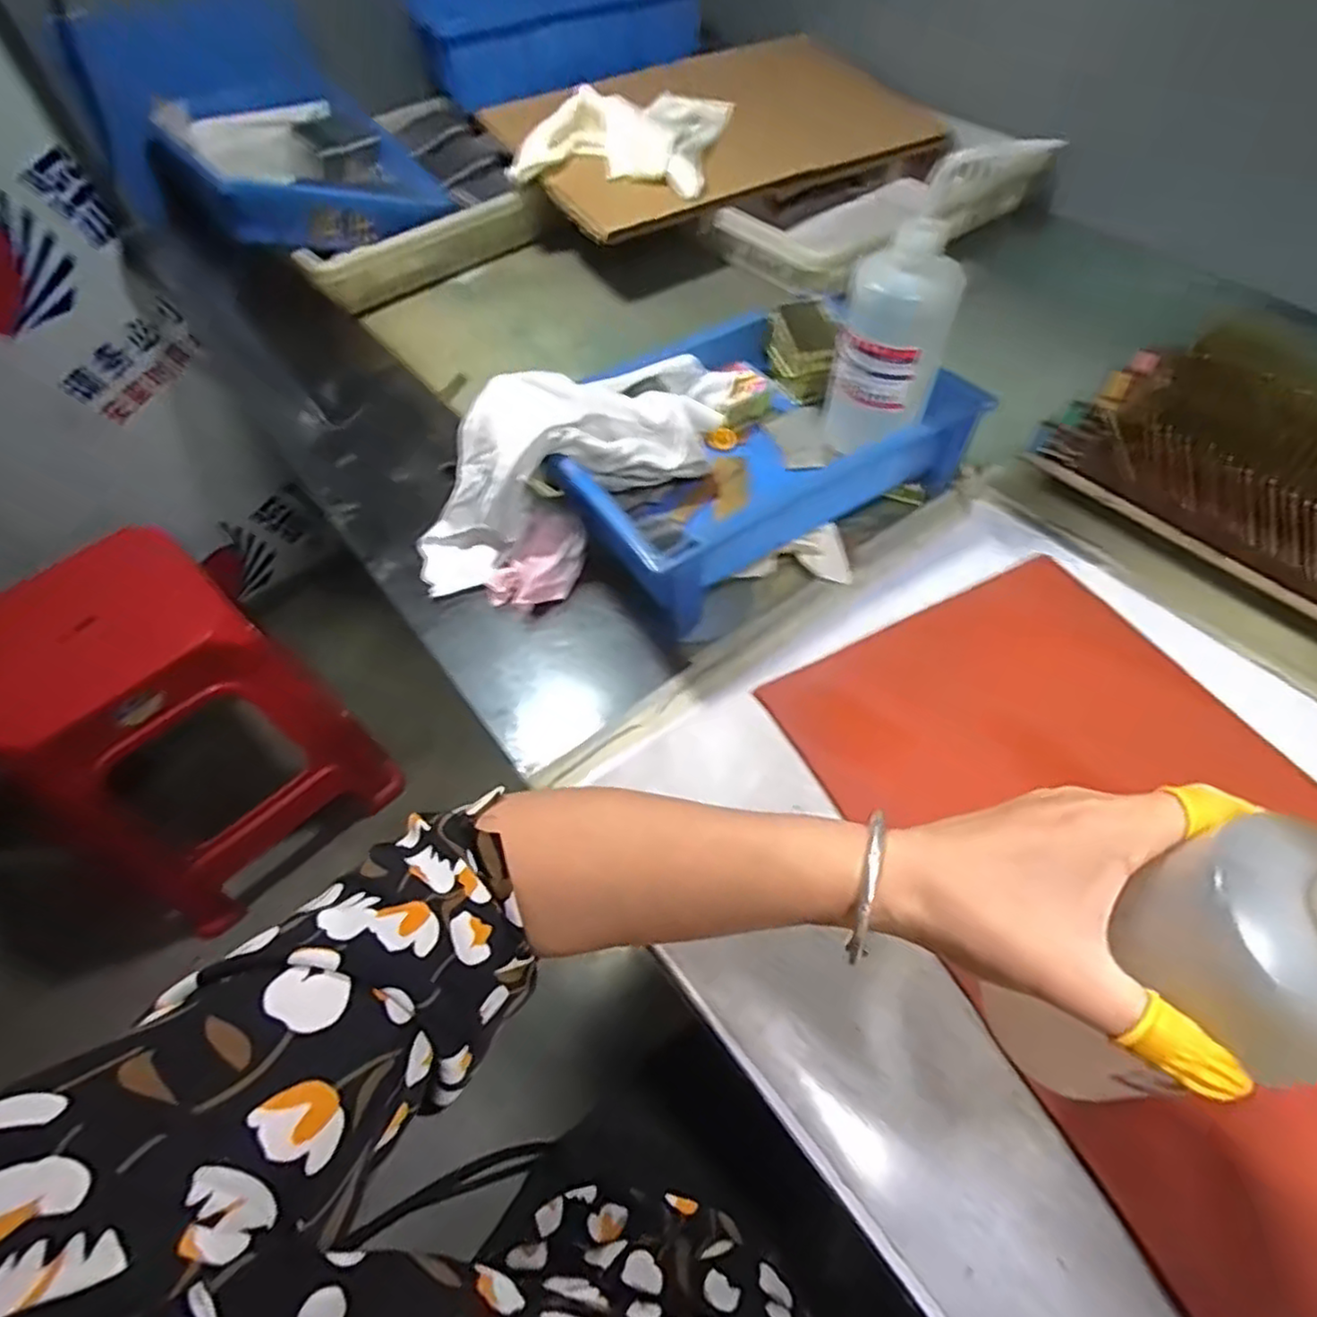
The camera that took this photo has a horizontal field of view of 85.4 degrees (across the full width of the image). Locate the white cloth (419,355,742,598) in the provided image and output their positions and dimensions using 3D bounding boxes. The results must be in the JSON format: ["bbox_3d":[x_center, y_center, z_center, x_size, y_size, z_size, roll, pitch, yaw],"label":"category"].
[{"bbox_3d":[-0.067,-0.158,0.542,0.288,0.104,0.101,-28,57,-1],"label":"white cloth"}]

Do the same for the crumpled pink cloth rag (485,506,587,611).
[{"bbox_3d":[-0.091,-0.079,0.549,0.064,0.043,0.093,24,60,19],"label":"crumpled pink cloth rag"}]

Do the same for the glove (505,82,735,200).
[{"bbox_3d":[-0.041,-0.600,0.811,0.213,0.064,0.209,8,56,9],"label":"glove"}]

